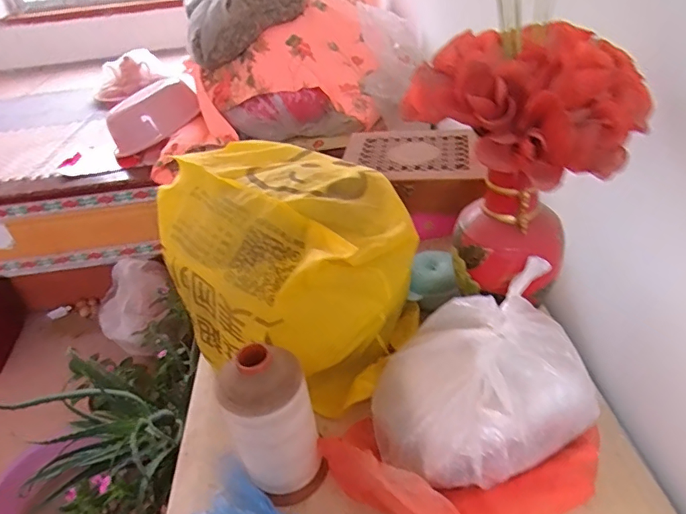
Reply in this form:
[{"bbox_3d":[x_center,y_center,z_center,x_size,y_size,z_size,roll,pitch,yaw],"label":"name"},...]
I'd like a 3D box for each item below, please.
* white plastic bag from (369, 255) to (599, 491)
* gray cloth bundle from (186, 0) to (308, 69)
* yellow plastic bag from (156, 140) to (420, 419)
[{"bbox_3d":[0.160,0.139,0.576,0.260,0.139,0.203,-19,39,-14],"label":"white plastic bag"},{"bbox_3d":[-0.325,-0.844,1.607,0.402,0.270,0.281,-12,37,-6],"label":"gray cloth bundle"},{"bbox_3d":[-0.080,0.022,0.729,0.303,0.295,0.352,-31,43,-27],"label":"yellow plastic bag"}]

